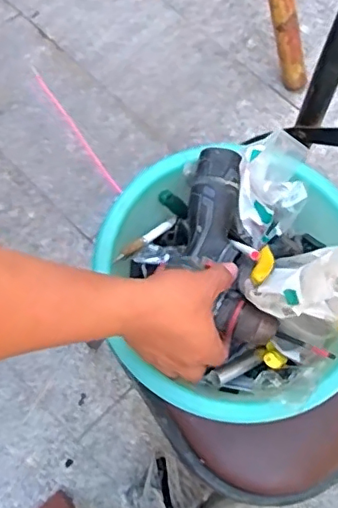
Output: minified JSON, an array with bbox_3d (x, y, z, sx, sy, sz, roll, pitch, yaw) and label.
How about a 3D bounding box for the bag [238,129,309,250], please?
[{"bbox_3d":[0.115,-0.074,0.643,0.091,0.093,0.114,19,70,5],"label":"bag"}]

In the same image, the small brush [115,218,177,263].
[{"bbox_3d":[-0.027,-0.018,0.669,0.011,0.016,0.108,44,48,12],"label":"small brush"}]

